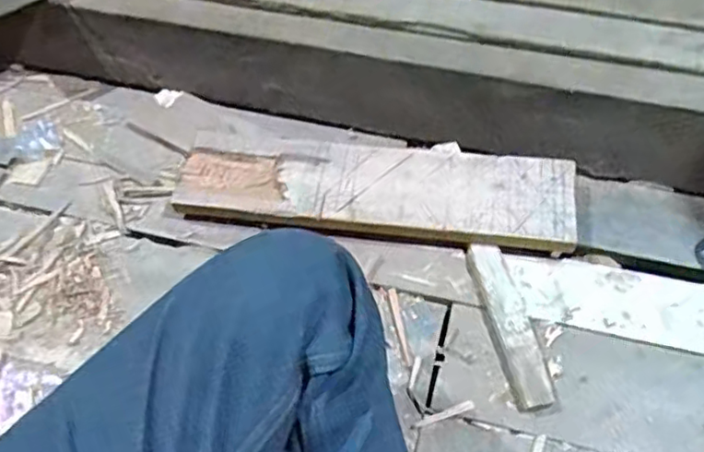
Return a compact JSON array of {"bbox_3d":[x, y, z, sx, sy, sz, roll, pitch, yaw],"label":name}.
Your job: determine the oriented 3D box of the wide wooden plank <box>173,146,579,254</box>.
[{"bbox_3d":[0.023,-0.043,0.768,0.470,0.034,0.120,4,56,9],"label":"wide wooden plank"}]

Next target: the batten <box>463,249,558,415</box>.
[{"bbox_3d":[0.170,0.104,0.689,0.043,0.025,0.187,-10,55,-7],"label":"batten"}]

